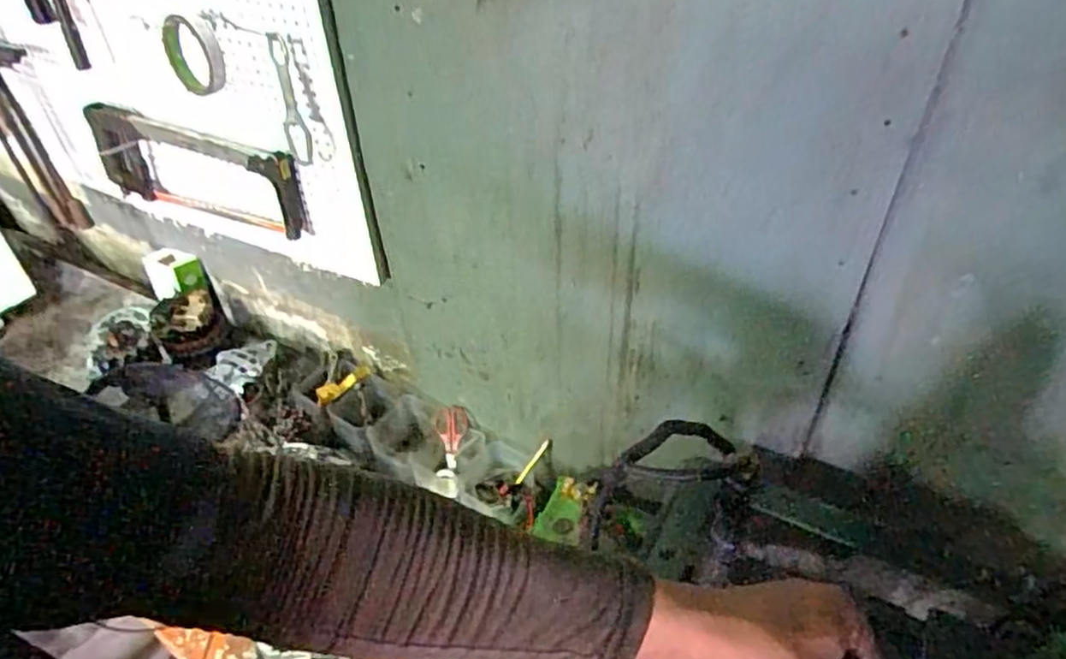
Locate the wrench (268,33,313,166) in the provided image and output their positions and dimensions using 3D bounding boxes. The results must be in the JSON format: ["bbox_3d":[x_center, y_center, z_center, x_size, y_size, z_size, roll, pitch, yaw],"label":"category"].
[{"bbox_3d":[-0.282,-0.264,0.797,0.027,0.163,0.012,8,48,3],"label":"wrench"}]

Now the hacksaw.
[{"bbox_3d":[-0.481,-0.218,0.967,0.394,0.145,0.037,18,46,21],"label":"hacksaw"}]

